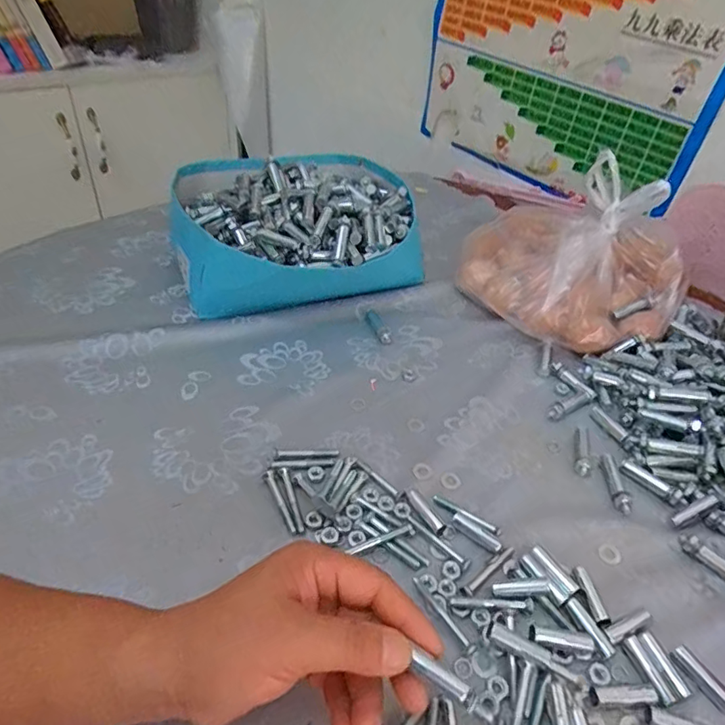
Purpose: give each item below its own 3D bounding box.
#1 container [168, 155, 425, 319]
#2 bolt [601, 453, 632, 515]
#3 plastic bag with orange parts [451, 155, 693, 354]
[{"bbox_3d":[-0.079,-0.167,0.628,0.277,0.113,0.264,-11,44,-16],"label":"container"},{"bbox_3d":[0.213,0.098,0.438,0.014,0.008,0.058,7,42,3],"label":"bolt"},{"bbox_3d":[0.228,-0.117,0.579,0.246,0.155,0.159,24,46,20],"label":"plastic bag with orange parts"}]

